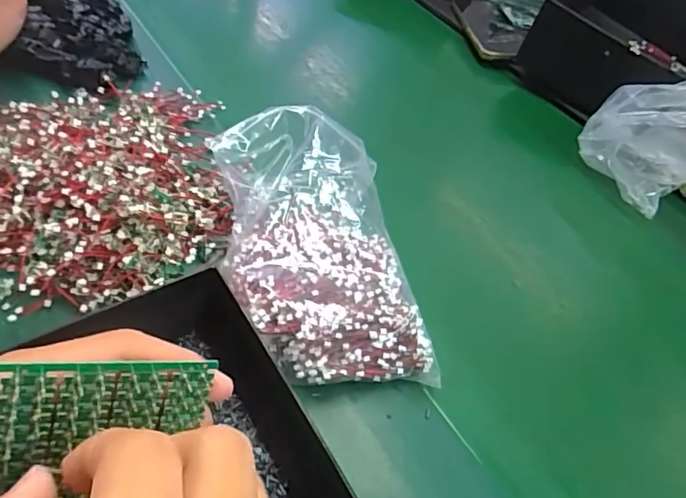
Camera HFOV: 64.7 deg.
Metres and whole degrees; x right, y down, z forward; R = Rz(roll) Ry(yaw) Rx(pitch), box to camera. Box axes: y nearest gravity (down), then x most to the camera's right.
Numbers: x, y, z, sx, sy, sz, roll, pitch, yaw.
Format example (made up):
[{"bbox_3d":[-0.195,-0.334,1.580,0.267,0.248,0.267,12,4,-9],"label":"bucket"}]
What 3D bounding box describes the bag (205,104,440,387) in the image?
[{"bbox_3d":[-0.022,-0.003,0.409,0.126,0.088,0.219,-9,52,-15],"label":"bag"}]

